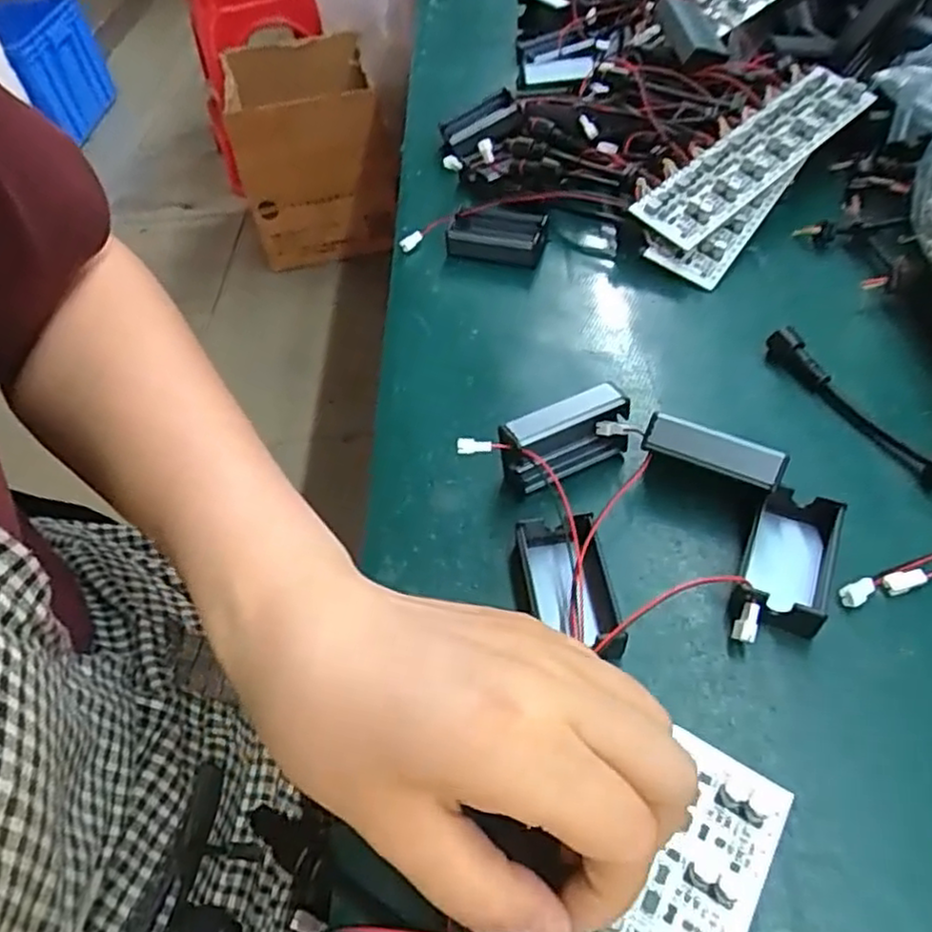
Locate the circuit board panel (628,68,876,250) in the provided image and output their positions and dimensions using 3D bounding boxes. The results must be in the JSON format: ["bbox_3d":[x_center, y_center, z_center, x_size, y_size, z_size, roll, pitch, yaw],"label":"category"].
[{"bbox_3d":[0.166,-0.180,0.400,0.165,0.008,0.040,-39,73,-16],"label":"circuit board panel"}]

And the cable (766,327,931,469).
[{"bbox_3d":[0.172,-0.026,0.301,0.012,0.016,0.105,-24,52,-15],"label":"cable"}]

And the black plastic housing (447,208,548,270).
[{"bbox_3d":[0.019,-0.131,0.401,0.053,0.020,0.033,10,52,12],"label":"black plastic housing"}]

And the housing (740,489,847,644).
[{"bbox_3d":[0.119,0.034,0.256,0.031,0.016,0.051,20,55,20],"label":"housing"}]

